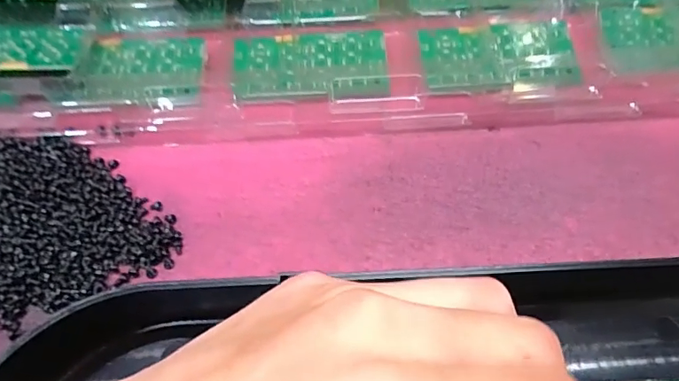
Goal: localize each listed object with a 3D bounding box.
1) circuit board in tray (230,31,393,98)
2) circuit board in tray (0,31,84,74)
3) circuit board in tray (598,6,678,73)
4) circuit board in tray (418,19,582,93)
[{"bbox_3d":[-0.018,-0.078,0.307,0.093,0.005,0.046,-2,60,-1],"label":"circuit board in tray"},{"bbox_3d":[-0.201,-0.083,0.289,0.095,0.012,0.050,-3,60,-2],"label":"circuit board in tray"},{"bbox_3d":[0.214,-0.098,0.315,0.093,0.010,0.052,-1,60,0],"label":"circuit board in tray"},{"bbox_3d":[0.098,-0.084,0.309,0.093,0.007,0.050,-2,60,-1],"label":"circuit board in tray"}]

